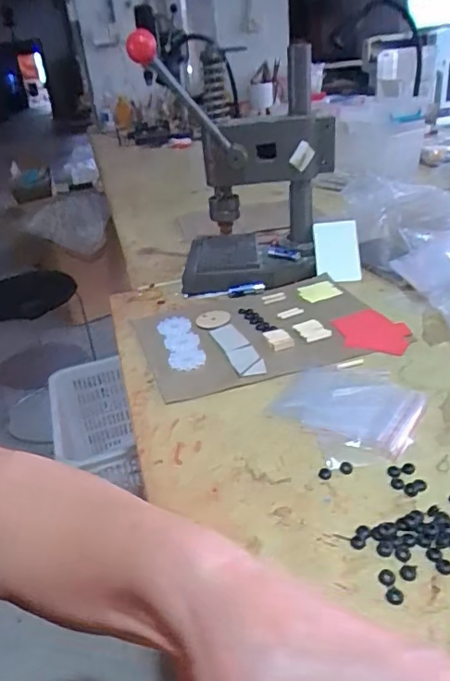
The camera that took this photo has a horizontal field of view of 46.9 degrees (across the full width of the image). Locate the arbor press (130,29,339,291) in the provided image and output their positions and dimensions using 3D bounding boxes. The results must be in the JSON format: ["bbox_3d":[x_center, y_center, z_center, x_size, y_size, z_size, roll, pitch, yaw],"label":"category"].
[{"bbox_3d":[0.032,-0.232,0.695,0.216,0.304,0.153,-1,28,10],"label":"arbor press"}]

